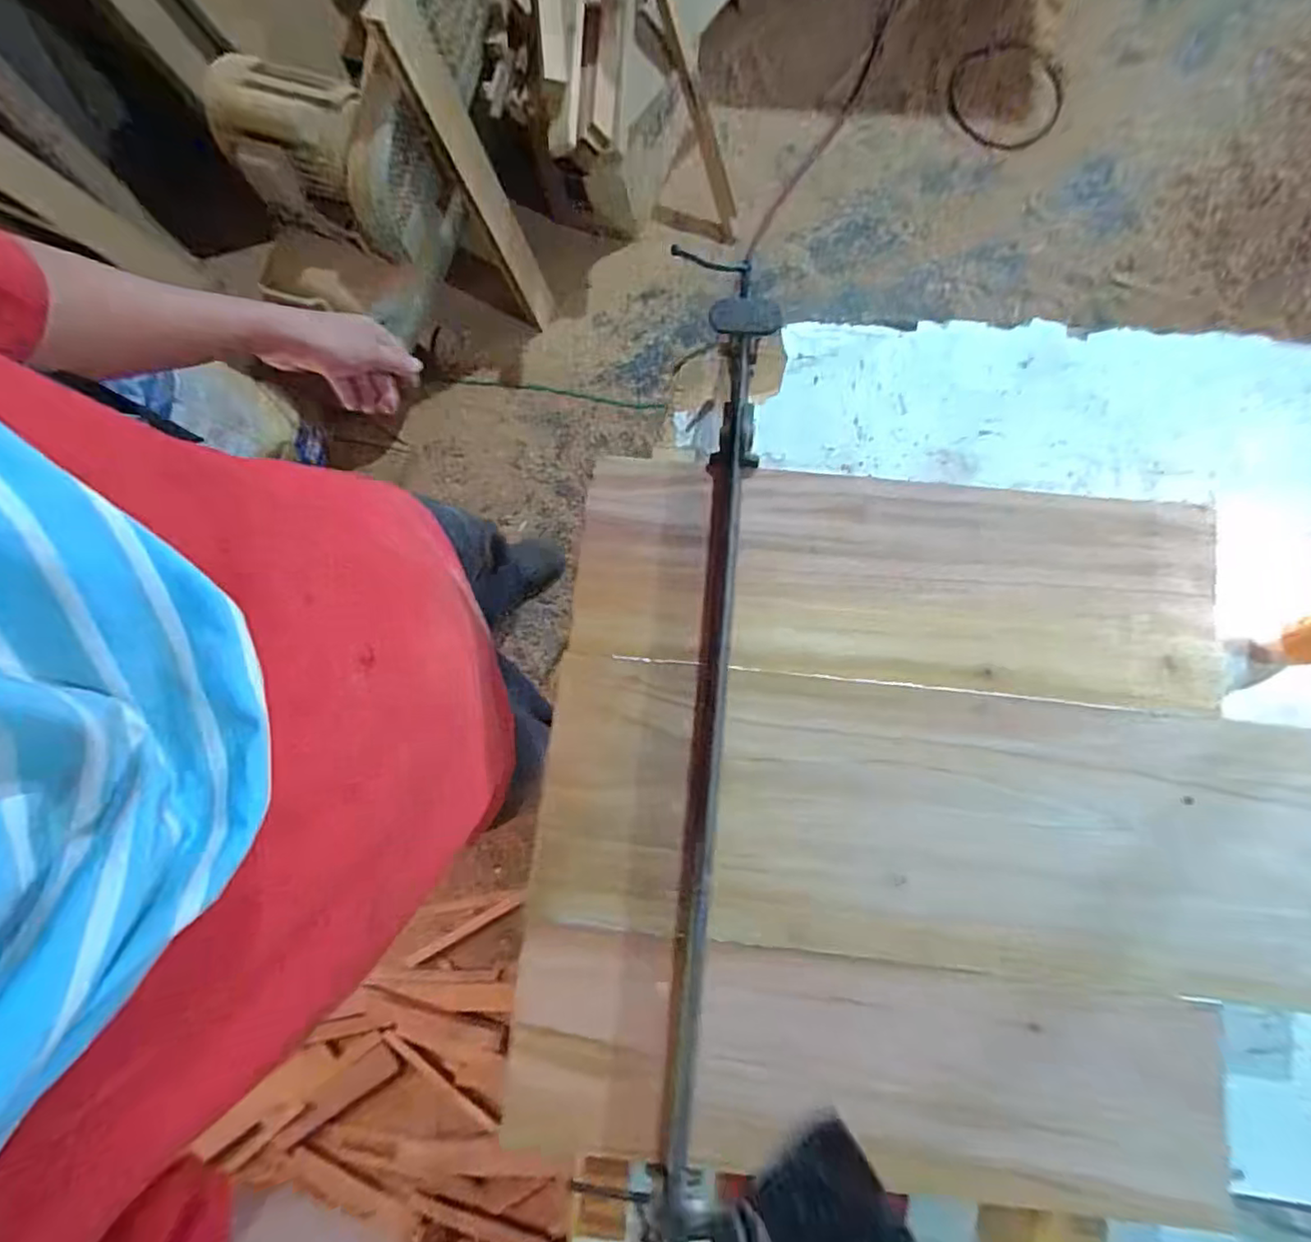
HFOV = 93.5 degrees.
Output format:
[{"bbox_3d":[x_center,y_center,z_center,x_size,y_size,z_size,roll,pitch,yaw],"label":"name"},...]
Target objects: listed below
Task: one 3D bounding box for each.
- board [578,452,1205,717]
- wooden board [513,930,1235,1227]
[{"bbox_3d":[0.222,-0.043,0.598,0.588,0.031,0.202,6,77,2],"label":"board"},{"bbox_3d":[0.176,0.389,0.534,0.594,0.025,0.174,5,77,2],"label":"wooden board"}]

